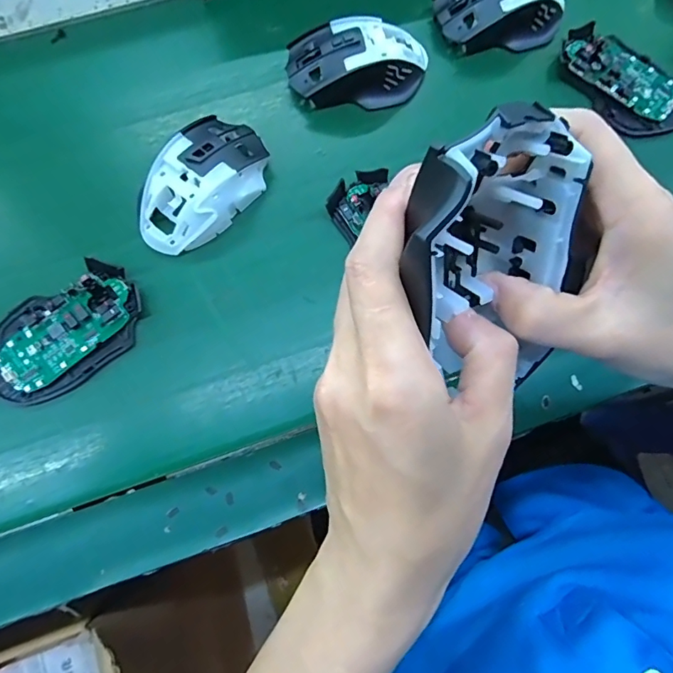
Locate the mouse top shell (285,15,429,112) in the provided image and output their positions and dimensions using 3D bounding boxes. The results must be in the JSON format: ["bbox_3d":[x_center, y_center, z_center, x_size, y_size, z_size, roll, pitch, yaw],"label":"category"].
[{"bbox_3d":[0.018,-0.228,0.383,0.116,0.034,0.073,-3,75,-1],"label":"mouse top shell"}]

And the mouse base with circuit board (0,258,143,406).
[{"bbox_3d":[-0.192,-0.003,0.330,0.111,0.016,0.072,-34,78,-9],"label":"mouse base with circuit board"}]

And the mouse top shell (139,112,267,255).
[{"bbox_3d":[-0.100,-0.115,0.350,0.064,0.032,0.113,32,77,7],"label":"mouse top shell"}]

